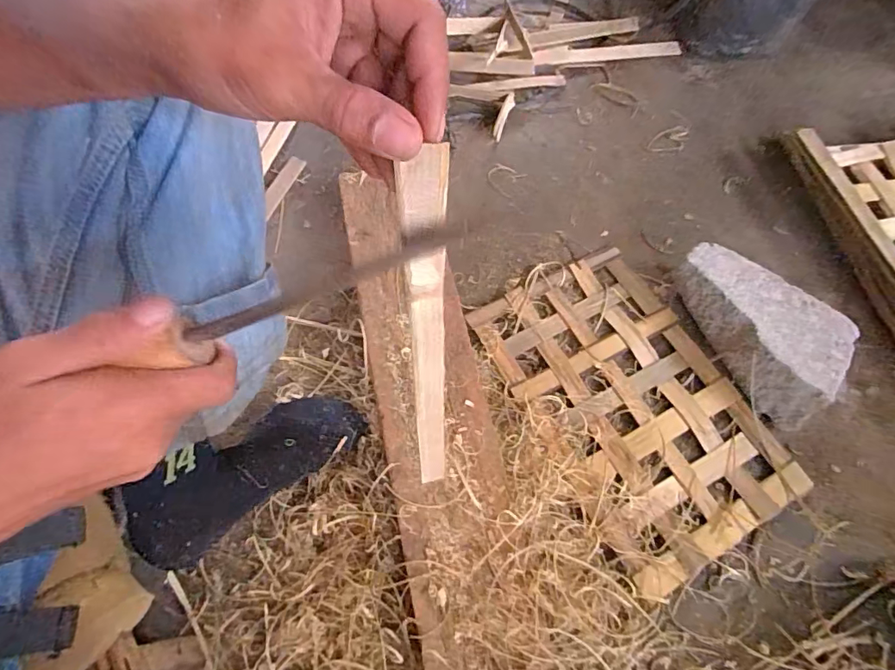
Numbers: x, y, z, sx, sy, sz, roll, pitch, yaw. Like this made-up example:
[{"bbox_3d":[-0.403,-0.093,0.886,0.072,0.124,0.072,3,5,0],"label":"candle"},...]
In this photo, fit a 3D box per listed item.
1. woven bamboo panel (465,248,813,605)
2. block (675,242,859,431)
[{"bbox_3d":[0.206,0.067,0.557,0.220,0.013,0.354,-27,69,-12],"label":"woven bamboo panel"},{"bbox_3d":[0.348,-0.009,0.568,0.203,0.061,0.129,39,71,15],"label":"block"}]

